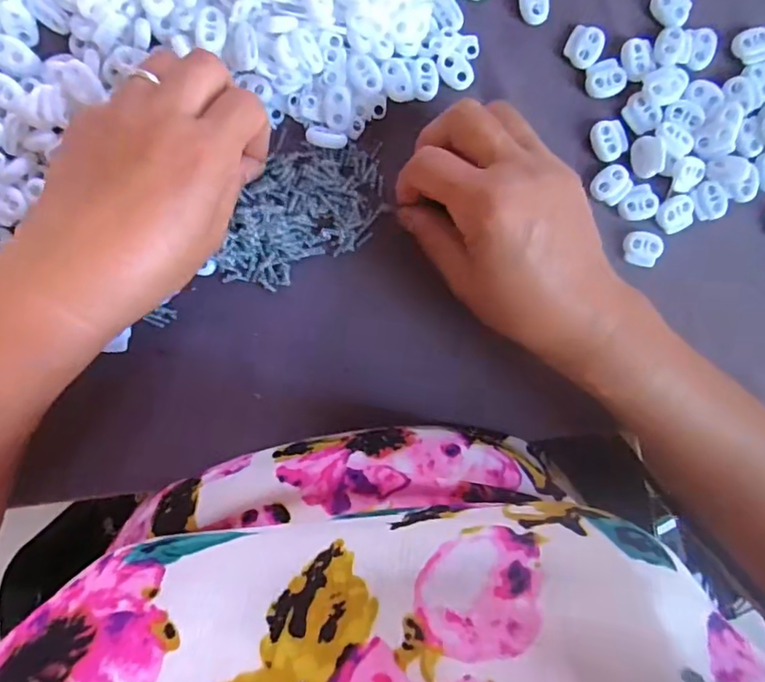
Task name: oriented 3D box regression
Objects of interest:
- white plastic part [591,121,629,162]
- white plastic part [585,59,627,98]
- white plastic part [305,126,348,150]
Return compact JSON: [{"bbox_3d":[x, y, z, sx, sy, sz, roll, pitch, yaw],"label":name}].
[{"bbox_3d":[0.128,-0.113,0.310,0.018,0.006,0.022,-26,94,0],"label":"white plastic part"},{"bbox_3d":[0.124,-0.145,0.305,0.021,0.004,0.019,-3,93,-1],"label":"white plastic part"},{"bbox_3d":[-0.030,-0.110,0.301,0.021,0.006,0.011,17,93,-2],"label":"white plastic part"}]

